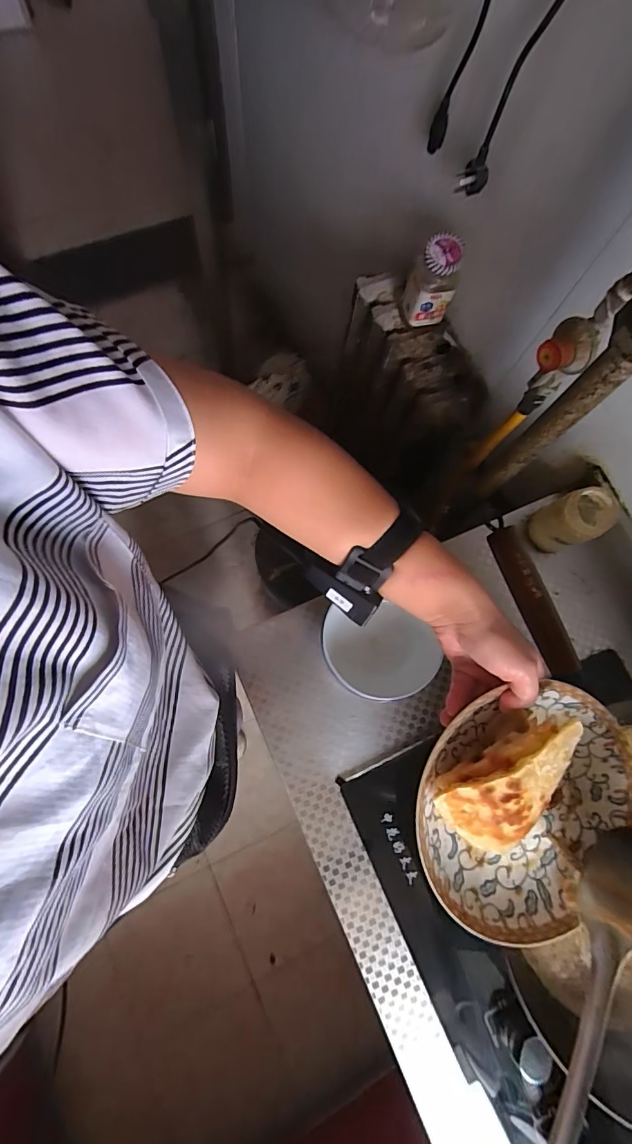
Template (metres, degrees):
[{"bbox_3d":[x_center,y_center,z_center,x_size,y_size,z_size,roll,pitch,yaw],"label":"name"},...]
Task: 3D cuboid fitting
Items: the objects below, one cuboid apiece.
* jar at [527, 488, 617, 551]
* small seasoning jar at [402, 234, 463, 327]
[{"bbox_3d":[0.330,-0.066,0.589,0.077,0.097,0.065,-25,80,-7],"label":"jar"},{"bbox_3d":[0.178,-0.446,0.695,0.067,0.124,0.052,-5,78,-3],"label":"small seasoning jar"}]

